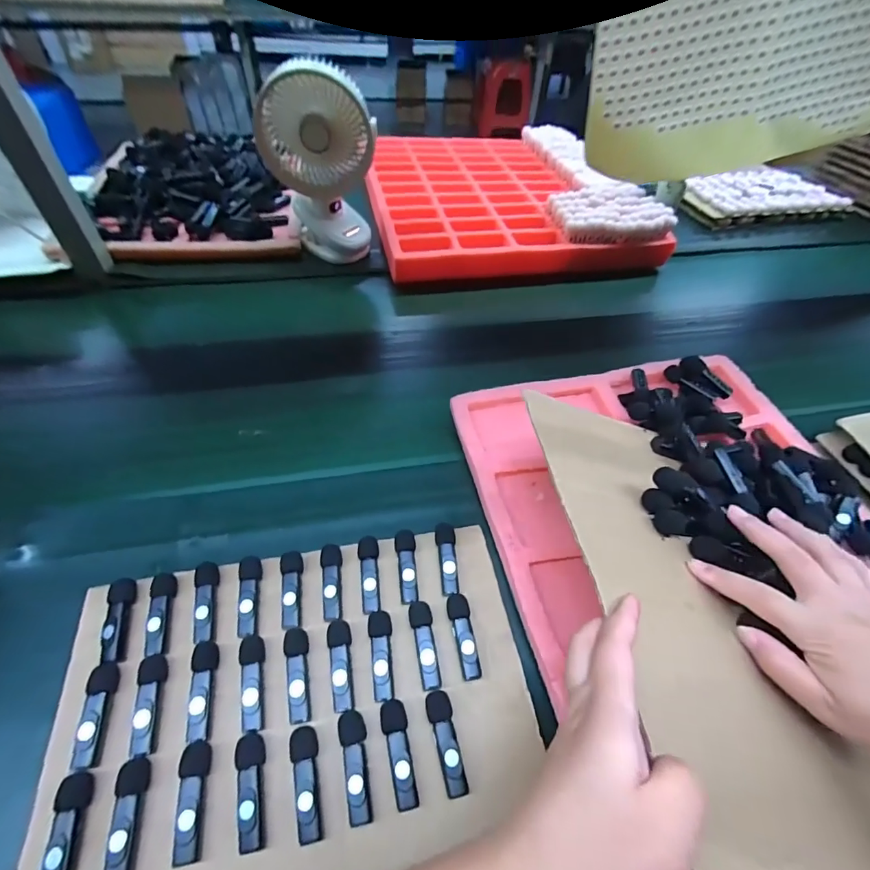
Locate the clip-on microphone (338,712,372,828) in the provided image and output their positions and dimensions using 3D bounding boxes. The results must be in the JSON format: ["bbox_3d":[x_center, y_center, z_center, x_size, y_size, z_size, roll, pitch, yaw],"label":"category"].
[{"bbox_3d":[-0.056,0.235,0.321,0.019,0.014,0.066,-9,51,-10],"label":"clip-on microphone"}]

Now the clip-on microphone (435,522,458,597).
[{"bbox_3d":[0.011,0.115,0.417,0.018,0.017,0.066,-1,50,-4],"label":"clip-on microphone"}]

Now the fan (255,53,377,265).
[{"bbox_3d":[-0.172,-0.404,0.677,0.156,0.244,0.104,-9,51,-10],"label":"fan"}]

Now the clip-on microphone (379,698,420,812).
[{"bbox_3d":[-0.027,0.232,0.328,0.019,0.018,0.066,-7,51,-9],"label":"clip-on microphone"}]

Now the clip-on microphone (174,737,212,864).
[{"bbox_3d":[-0.164,0.245,0.303,0.015,0.014,0.066,-7,51,-9],"label":"clip-on microphone"}]

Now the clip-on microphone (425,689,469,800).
[{"bbox_3d":[0.008,0.228,0.334,0.019,0.017,0.065,-7,51,-9],"label":"clip-on microphone"}]

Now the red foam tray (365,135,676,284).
[{"bbox_3d":[0.113,-0.472,0.890,0.481,0.066,0.497,-8,51,-10],"label":"red foam tray"}]

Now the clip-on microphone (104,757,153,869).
[{"bbox_3d":[-0.202,0.251,0.295,0.016,0.016,0.064,-9,51,-10],"label":"clip-on microphone"}]

